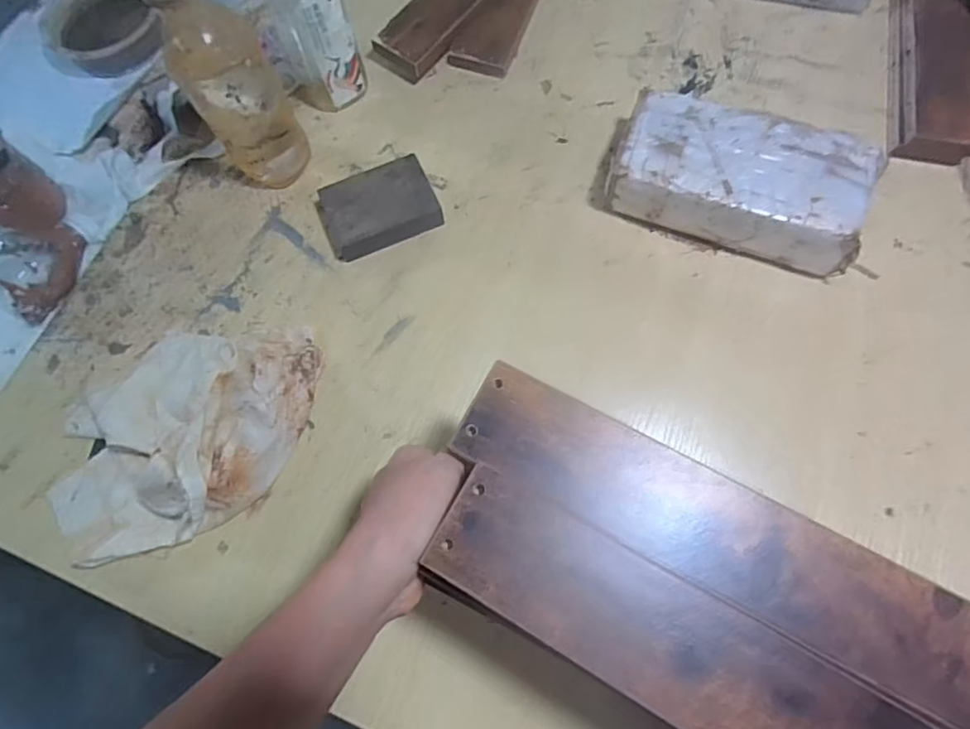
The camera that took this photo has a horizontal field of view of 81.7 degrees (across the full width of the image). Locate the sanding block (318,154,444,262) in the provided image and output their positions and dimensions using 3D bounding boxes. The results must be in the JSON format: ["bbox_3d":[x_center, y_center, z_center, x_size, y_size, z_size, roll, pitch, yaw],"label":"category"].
[{"bbox_3d":[-0.097,-0.142,0.519,0.101,0.029,0.072,-24,73,-6],"label":"sanding block"}]

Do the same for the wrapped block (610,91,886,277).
[{"bbox_3d":[0.220,-0.160,0.497,0.212,0.066,0.108,19,74,8],"label":"wrapped block"}]

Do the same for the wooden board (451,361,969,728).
[{"bbox_3d":[0.193,0.124,0.284,0.448,0.008,0.061,28,75,11],"label":"wooden board"}]

